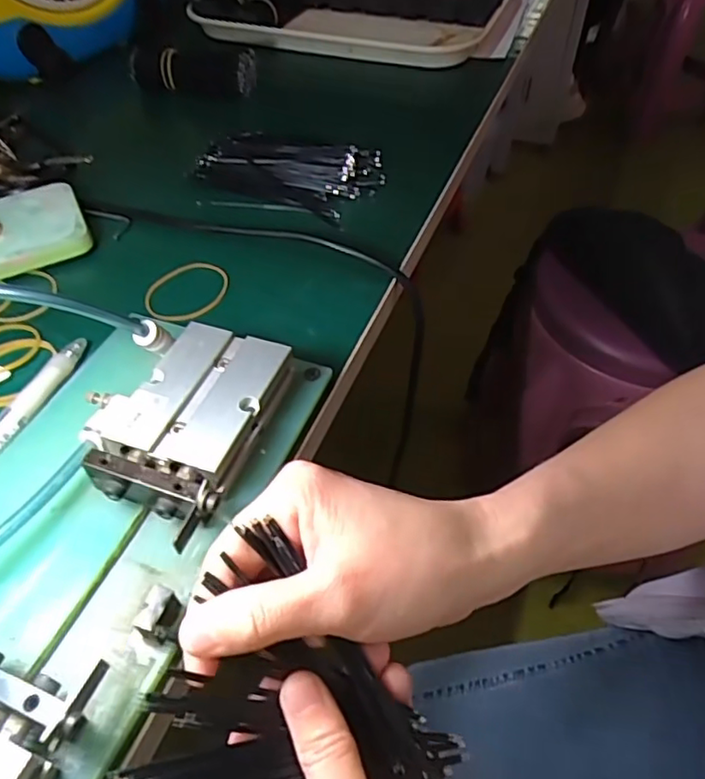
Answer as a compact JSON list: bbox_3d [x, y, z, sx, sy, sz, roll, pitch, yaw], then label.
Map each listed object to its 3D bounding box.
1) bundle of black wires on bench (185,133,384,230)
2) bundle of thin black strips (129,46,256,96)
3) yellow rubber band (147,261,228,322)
[{"bbox_3d":[-0.046,-0.155,0.430,0.127,0.013,0.081,13,51,11],"label":"bundle of black wires on bench"},{"bbox_3d":[-0.139,-0.281,0.535,0.113,0.030,0.044,13,51,11],"label":"bundle of thin black strips"},{"bbox_3d":[-0.096,-0.059,0.359,0.041,0.004,0.053,32,57,24],"label":"yellow rubber band"}]

